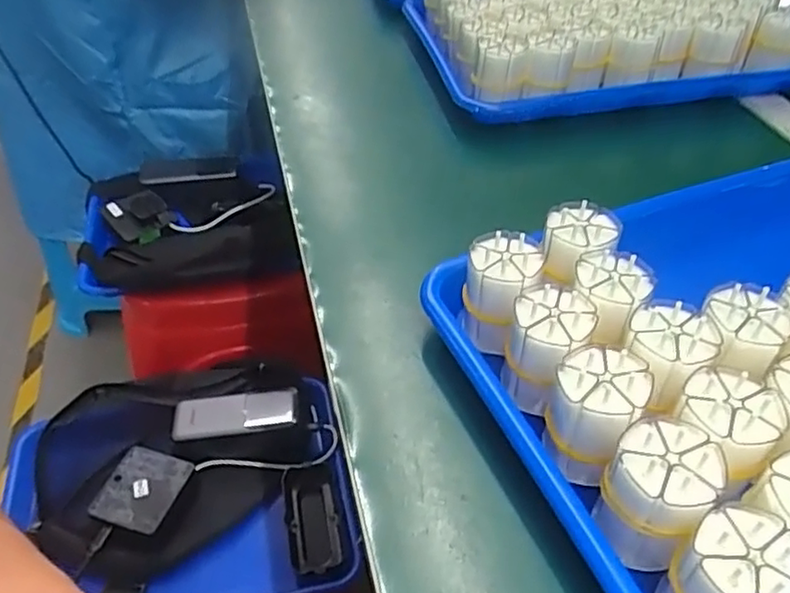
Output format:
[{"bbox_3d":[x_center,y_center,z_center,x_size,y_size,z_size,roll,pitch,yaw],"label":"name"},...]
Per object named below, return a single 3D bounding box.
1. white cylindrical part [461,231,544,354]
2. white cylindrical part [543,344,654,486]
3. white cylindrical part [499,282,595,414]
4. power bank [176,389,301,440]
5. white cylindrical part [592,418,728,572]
[{"bbox_3d":[0.054,-0.001,0.344,0.035,0.053,0.038,0,44,0],"label":"white cylindrical part"},{"bbox_3d":[0.086,0.053,0.288,0.036,0.051,0.040,18,47,17],"label":"white cylindrical part"},{"bbox_3d":[0.071,0.028,0.312,0.036,0.048,0.045,12,45,11],"label":"white cylindrical part"},{"bbox_3d":[-0.165,0.121,0.681,0.127,0.013,0.043,-6,45,-7],"label":"power bank"},{"bbox_3d":[0.103,0.078,0.260,0.037,0.051,0.036,0,44,0],"label":"white cylindrical part"}]

